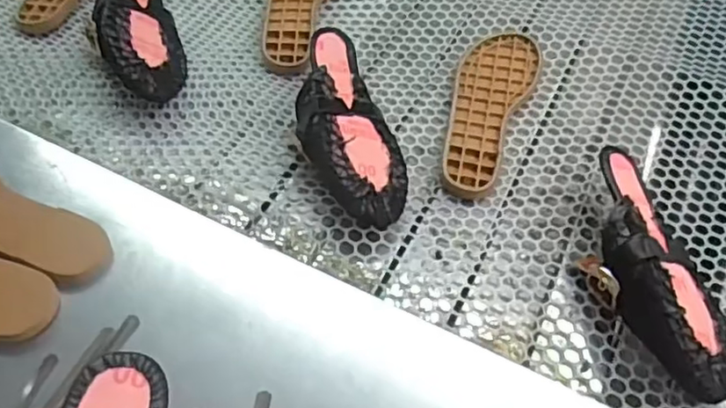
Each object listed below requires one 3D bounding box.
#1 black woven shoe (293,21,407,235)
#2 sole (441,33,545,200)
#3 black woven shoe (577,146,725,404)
[{"bbox_3d":[-0.021,-0.069,0.608,0.086,0.062,0.213,-16,58,-12],"label":"black woven shoe"},{"bbox_3d":[0.128,-0.099,0.664,0.079,0.013,0.225,17,54,9],"label":"sole"},{"bbox_3d":[0.236,0.054,0.535,0.093,0.061,0.217,-10,57,-9],"label":"black woven shoe"}]

